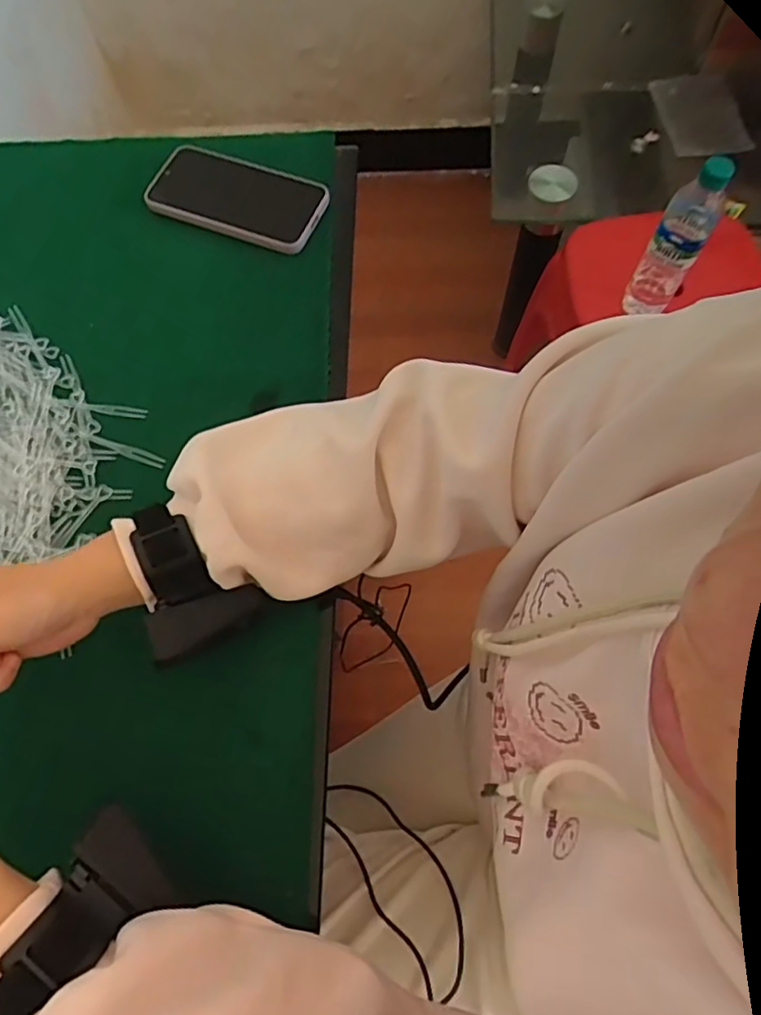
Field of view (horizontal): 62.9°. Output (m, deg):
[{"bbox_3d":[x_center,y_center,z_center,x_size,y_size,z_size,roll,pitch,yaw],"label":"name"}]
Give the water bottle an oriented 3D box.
[{"bbox_3d":[0.371,-0.334,0.773,0.060,0.217,0.061,26,72,12],"label":"water bottle"}]

